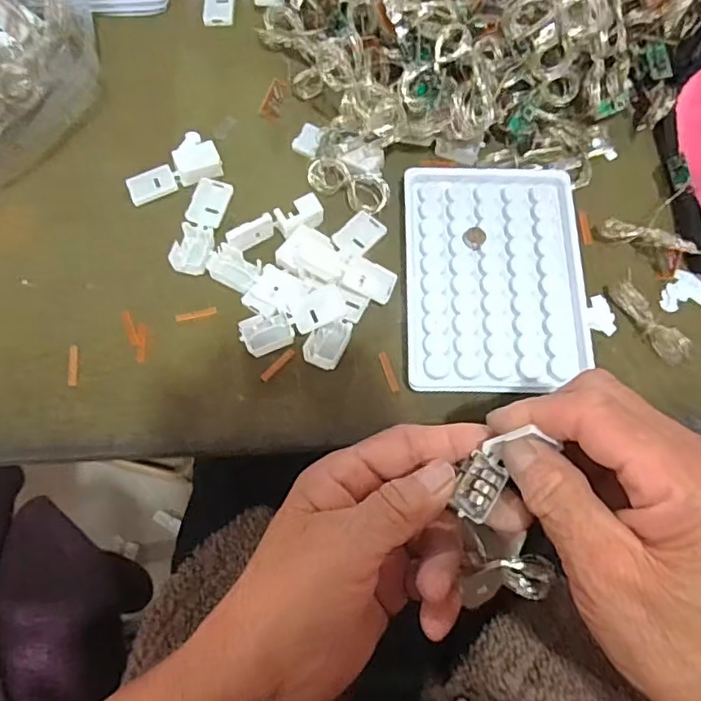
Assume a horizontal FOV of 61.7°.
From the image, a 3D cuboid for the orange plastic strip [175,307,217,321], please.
[{"bbox_3d":[-0.083,-0.020,0.316,0.022,0.004,0.004,-12,71,-4],"label":"orange plastic strip"}]

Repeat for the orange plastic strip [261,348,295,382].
[{"bbox_3d":[-0.038,0.008,0.308,0.004,0.004,0.022,42,76,13],"label":"orange plastic strip"}]

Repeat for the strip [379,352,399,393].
[{"bbox_3d":[0.020,0.011,0.306,0.004,0.004,0.022,-19,72,-6],"label":"strip"}]

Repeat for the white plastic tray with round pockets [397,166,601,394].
[{"bbox_3d":[0.078,-0.043,0.317,0.094,0.011,0.129,0,71,0],"label":"white plastic tray with round pockets"}]

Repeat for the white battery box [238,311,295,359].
[{"bbox_3d":[-0.044,-0.010,0.308,0.025,0.007,0.021,-24,73,-8],"label":"white battery box"}]

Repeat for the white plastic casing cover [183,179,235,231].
[{"bbox_3d":[-0.080,-0.083,0.333,0.019,0.007,0.028,15,72,5],"label":"white plastic casing cover"}]

